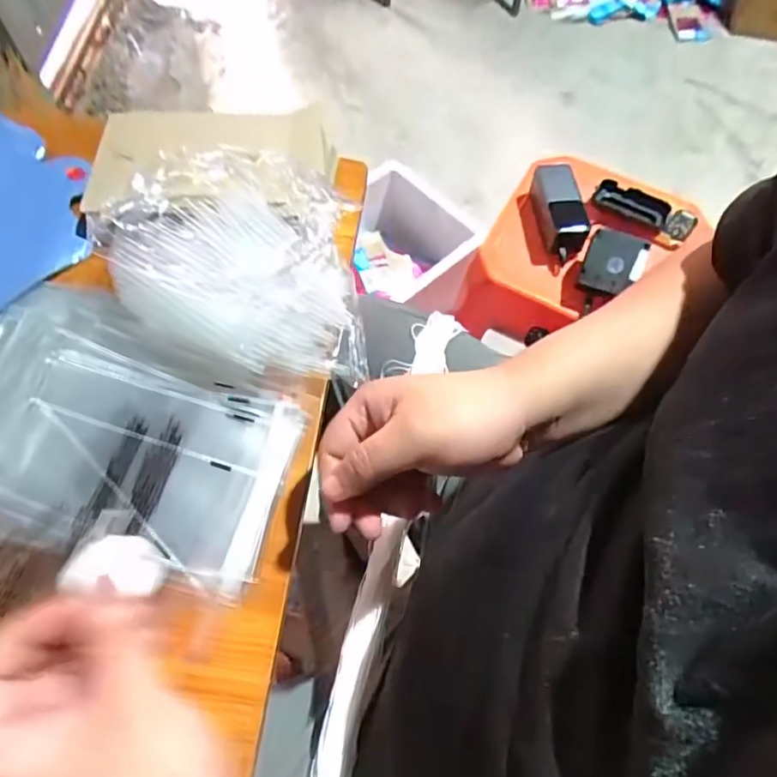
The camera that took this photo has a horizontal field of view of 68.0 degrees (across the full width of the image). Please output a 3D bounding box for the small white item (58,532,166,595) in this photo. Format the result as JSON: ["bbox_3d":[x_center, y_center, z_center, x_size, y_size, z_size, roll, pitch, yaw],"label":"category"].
[{"bbox_3d":[-0.128,0.083,0.270,0.042,0.008,0.028,14,40,-23],"label":"small white item"}]

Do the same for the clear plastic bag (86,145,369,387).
[{"bbox_3d":[-0.114,-0.094,0.425,0.219,0.078,0.135,22,64,9],"label":"clear plastic bag"}]

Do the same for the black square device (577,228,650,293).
[{"bbox_3d":[0.293,-0.164,0.746,0.071,0.014,0.076,19,94,11],"label":"black square device"}]

